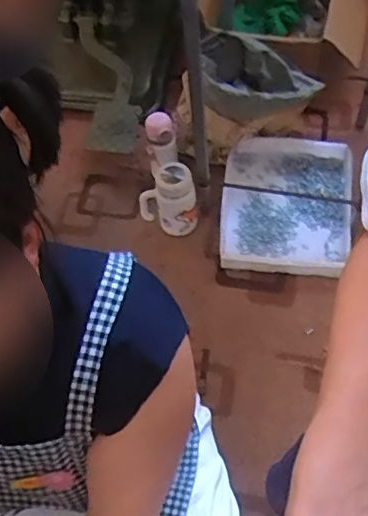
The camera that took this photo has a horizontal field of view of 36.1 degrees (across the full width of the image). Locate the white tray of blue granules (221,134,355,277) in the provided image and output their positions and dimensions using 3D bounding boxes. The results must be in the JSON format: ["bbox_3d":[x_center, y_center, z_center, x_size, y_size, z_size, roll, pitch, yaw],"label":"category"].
[{"bbox_3d":[0.274,-0.153,1.516,0.326,0.109,0.387,4,61,5],"label":"white tray of blue granules"}]

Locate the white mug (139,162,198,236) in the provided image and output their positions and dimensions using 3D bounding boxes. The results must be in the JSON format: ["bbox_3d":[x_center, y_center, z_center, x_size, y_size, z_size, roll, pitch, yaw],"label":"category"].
[{"bbox_3d":[-0.042,-0.152,1.476,0.146,0.203,0.090,-6,61,-1],"label":"white mug"}]

